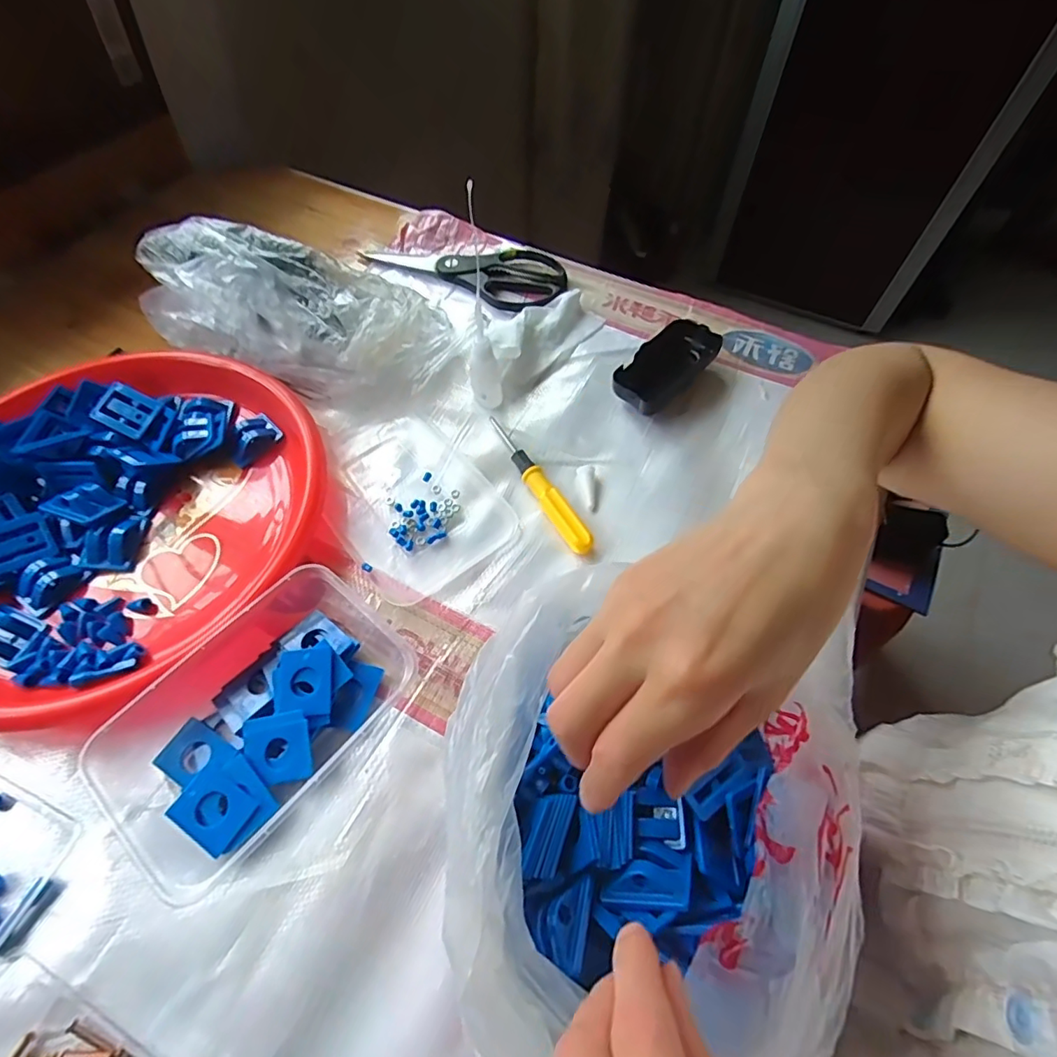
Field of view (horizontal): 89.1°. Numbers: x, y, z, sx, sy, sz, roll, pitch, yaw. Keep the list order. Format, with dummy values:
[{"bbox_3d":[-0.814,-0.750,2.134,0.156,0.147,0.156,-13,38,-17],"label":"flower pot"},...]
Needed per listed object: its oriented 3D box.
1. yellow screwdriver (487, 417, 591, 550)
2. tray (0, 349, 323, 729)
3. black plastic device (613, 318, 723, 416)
[{"bbox_3d":[0.006,-0.038,0.423,0.016,0.016,0.142,-26,63,-15],"label":"yellow screwdriver"},{"bbox_3d":[-0.310,-0.016,0.398,0.270,0.037,0.294,35,66,19],"label":"tray"},{"bbox_3d":[0.122,-0.145,0.483,0.051,0.025,0.112,37,66,20],"label":"black plastic device"}]

